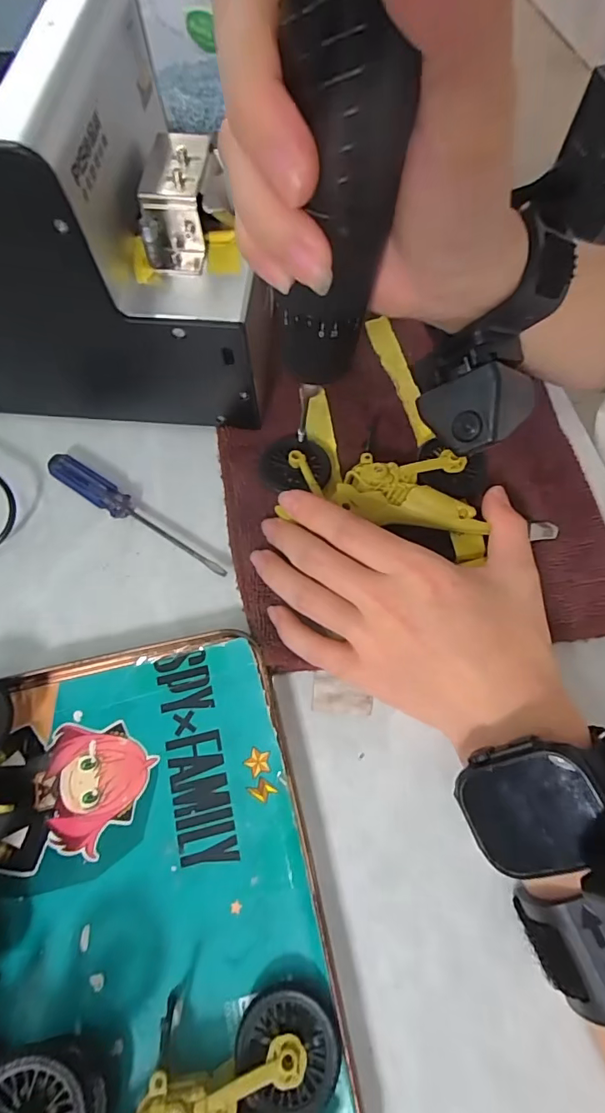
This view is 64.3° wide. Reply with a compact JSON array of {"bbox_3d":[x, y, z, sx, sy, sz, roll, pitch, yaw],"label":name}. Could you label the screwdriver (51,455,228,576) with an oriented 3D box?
[{"bbox_3d":[-0.091,-0.022,0.264,0.119,0.012,0.014,32,71,12],"label":"screwdriver"}]

